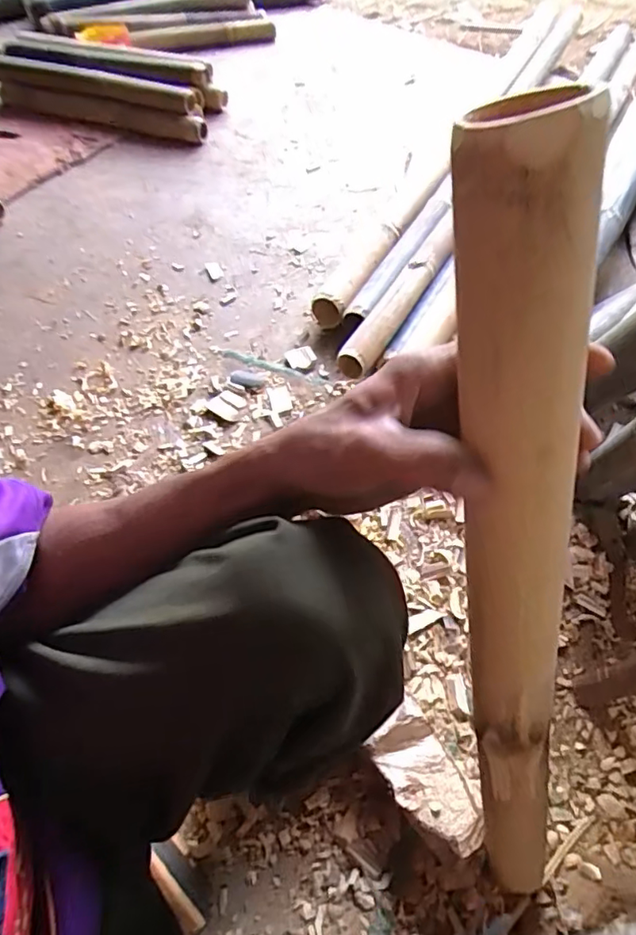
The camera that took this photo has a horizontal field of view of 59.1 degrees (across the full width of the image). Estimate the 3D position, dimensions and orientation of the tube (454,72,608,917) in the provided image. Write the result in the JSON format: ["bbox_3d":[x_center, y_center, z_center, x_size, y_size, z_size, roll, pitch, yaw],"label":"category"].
[{"bbox_3d":[0.124,0.120,0.354,0.047,0.601,0.044,-19,34,-8],"label":"tube"}]

